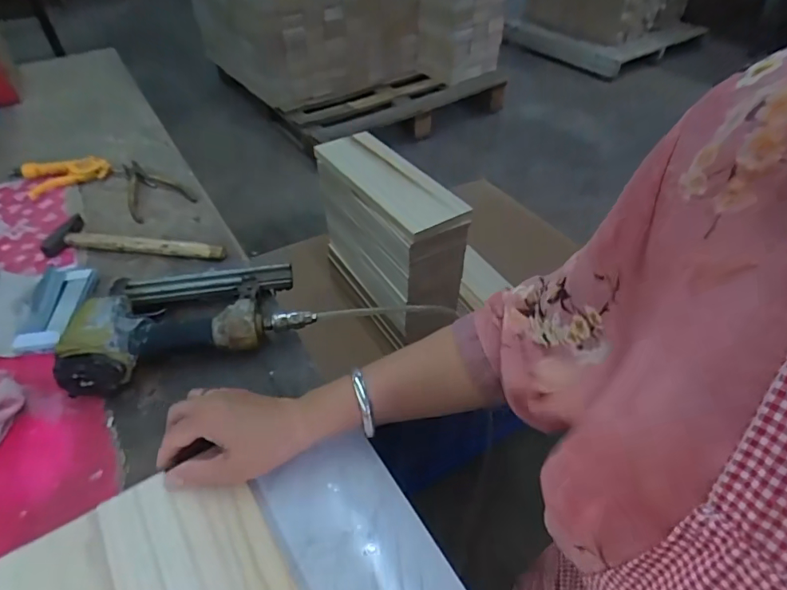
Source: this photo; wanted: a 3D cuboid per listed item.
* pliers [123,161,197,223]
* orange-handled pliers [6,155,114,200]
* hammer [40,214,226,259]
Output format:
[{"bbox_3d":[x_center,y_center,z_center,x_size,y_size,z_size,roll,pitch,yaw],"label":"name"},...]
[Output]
[{"bbox_3d":[-0.378,-0.175,0.762,0.091,0.015,0.155,-21,48,-20],"label":"pliers"},{"bbox_3d":[-0.540,-0.197,0.784,0.139,0.029,0.070,-22,48,-21],"label":"orange-handled pliers"},{"bbox_3d":[-0.352,-0.070,0.658,0.245,0.018,0.069,8,45,8],"label":"hammer"}]

